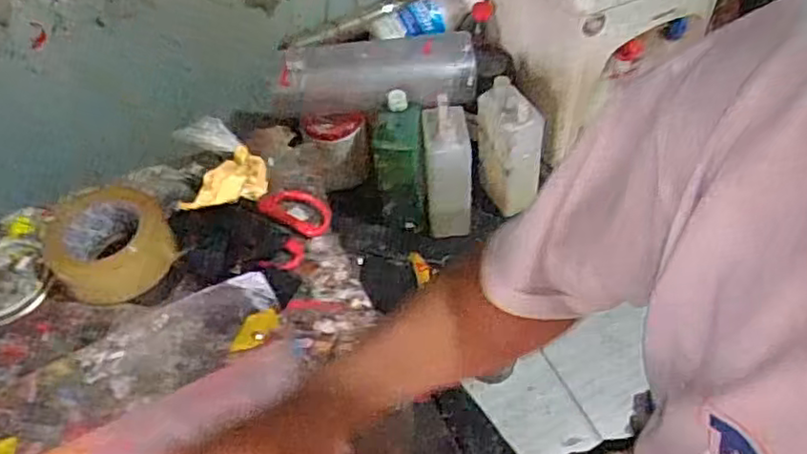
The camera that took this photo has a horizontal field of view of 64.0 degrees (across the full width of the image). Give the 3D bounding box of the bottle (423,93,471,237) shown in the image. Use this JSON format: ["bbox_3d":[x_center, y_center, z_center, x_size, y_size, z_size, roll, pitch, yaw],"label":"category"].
[{"bbox_3d":[0.067,-0.081,0.973,0.065,0.220,0.083,-4,52,2],"label":"bottle"}]

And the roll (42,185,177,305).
[{"bbox_3d":[-0.305,0.013,0.668,0.113,0.045,0.125,-32,56,-19],"label":"roll"}]

